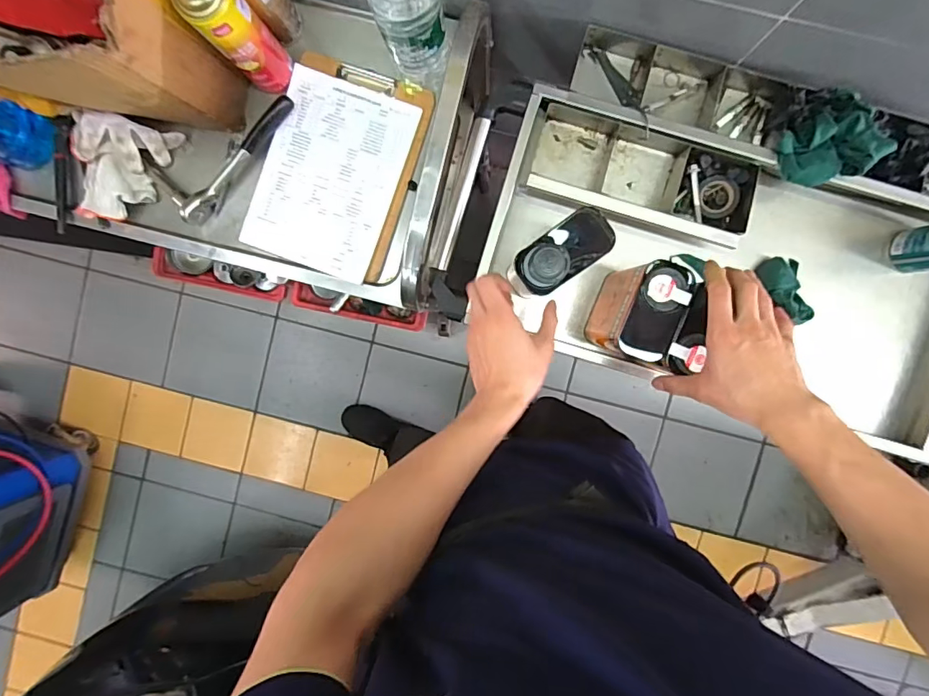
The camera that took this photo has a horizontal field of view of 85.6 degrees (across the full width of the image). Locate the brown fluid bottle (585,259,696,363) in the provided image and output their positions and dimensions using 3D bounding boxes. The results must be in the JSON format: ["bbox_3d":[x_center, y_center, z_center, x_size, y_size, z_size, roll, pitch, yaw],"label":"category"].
[{"bbox_3d":[0.223,-0.049,0.667,0.064,0.194,0.113,19,95,1],"label":"brown fluid bottle"}]

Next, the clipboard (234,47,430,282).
[{"bbox_3d":[-0.197,-0.283,0.797,0.225,0.021,0.314,21,93,1],"label":"clipboard"}]

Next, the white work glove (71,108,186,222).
[{"bbox_3d":[-0.546,-0.284,0.782,0.117,0.062,0.180,29,95,1],"label":"white work glove"}]

